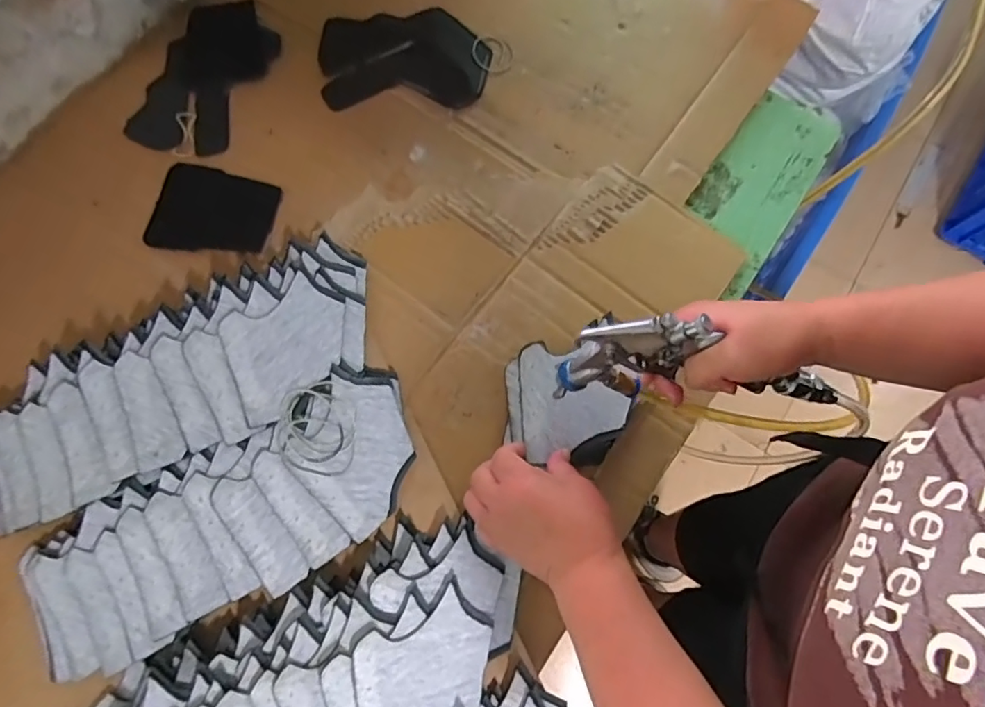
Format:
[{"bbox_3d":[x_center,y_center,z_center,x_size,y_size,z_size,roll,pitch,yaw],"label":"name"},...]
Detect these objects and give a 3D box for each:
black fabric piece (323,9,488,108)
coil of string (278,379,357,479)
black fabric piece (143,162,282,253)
[{"bbox_3d":[-0.100,-0.334,0.610,0.184,0.008,0.127,-4,76,-1],"label":"black fabric piece"},{"bbox_3d":[-0.153,0.064,0.477,0.064,0.013,0.081,2,76,0],"label":"coil of string"},{"bbox_3d":[-0.290,-0.149,0.569,0.121,0.007,0.094,8,76,2],"label":"black fabric piece"}]

